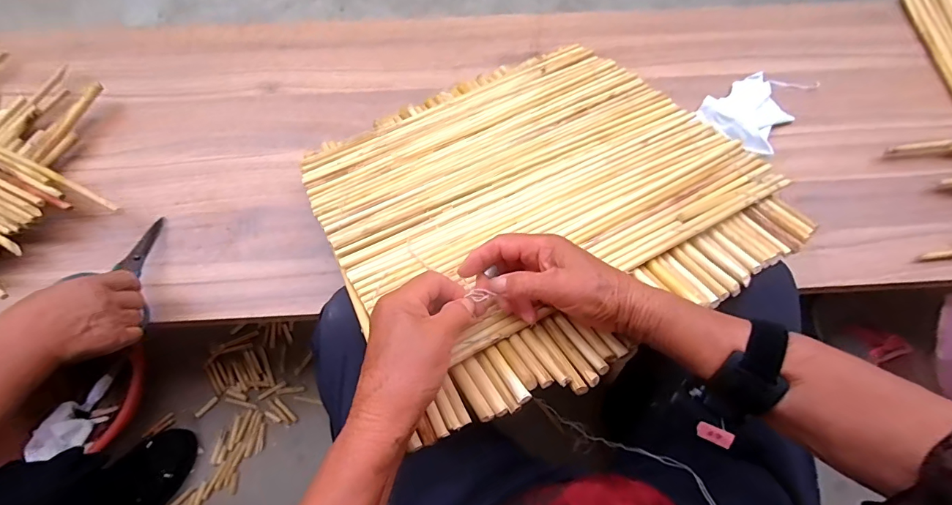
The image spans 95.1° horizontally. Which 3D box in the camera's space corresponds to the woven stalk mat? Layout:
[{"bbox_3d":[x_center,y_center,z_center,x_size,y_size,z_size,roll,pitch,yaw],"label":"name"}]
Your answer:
[{"bbox_3d":[0.058,-0.085,0.488,0.443,0.019,0.435,-25,54,-16],"label":"woven stalk mat"}]

